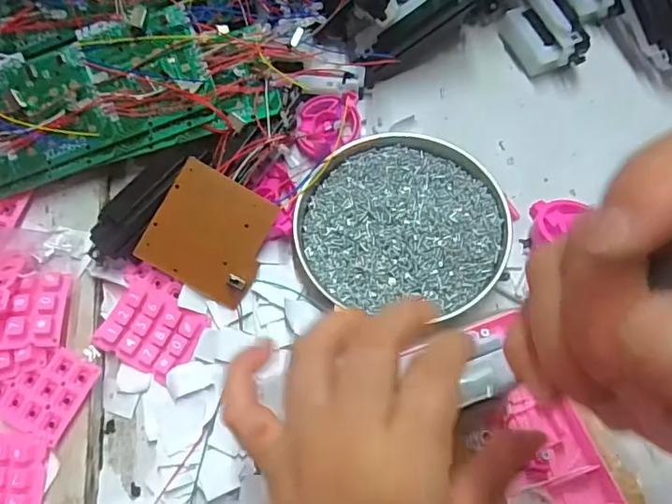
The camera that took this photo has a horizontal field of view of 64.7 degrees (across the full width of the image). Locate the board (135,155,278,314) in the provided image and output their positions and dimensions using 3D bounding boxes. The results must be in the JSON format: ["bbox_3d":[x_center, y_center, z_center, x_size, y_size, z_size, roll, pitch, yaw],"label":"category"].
[{"bbox_3d":[-0.081,-0.012,0.349,0.074,0.005,0.073,30,90,-4],"label":"board"}]

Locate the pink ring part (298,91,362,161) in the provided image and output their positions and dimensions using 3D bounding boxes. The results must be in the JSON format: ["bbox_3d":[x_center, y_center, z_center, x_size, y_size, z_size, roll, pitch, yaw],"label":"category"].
[{"bbox_3d":[-0.005,-0.091,0.388,0.047,0.013,0.050,-1,69,2],"label":"pink ring part"}]

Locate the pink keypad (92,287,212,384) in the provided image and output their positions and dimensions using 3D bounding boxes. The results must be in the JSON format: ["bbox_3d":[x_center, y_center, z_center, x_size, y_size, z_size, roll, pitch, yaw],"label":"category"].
[{"bbox_3d":[-0.118,0.051,0.340,0.058,0.013,0.046,24,72,11],"label":"pink keypad"}]

